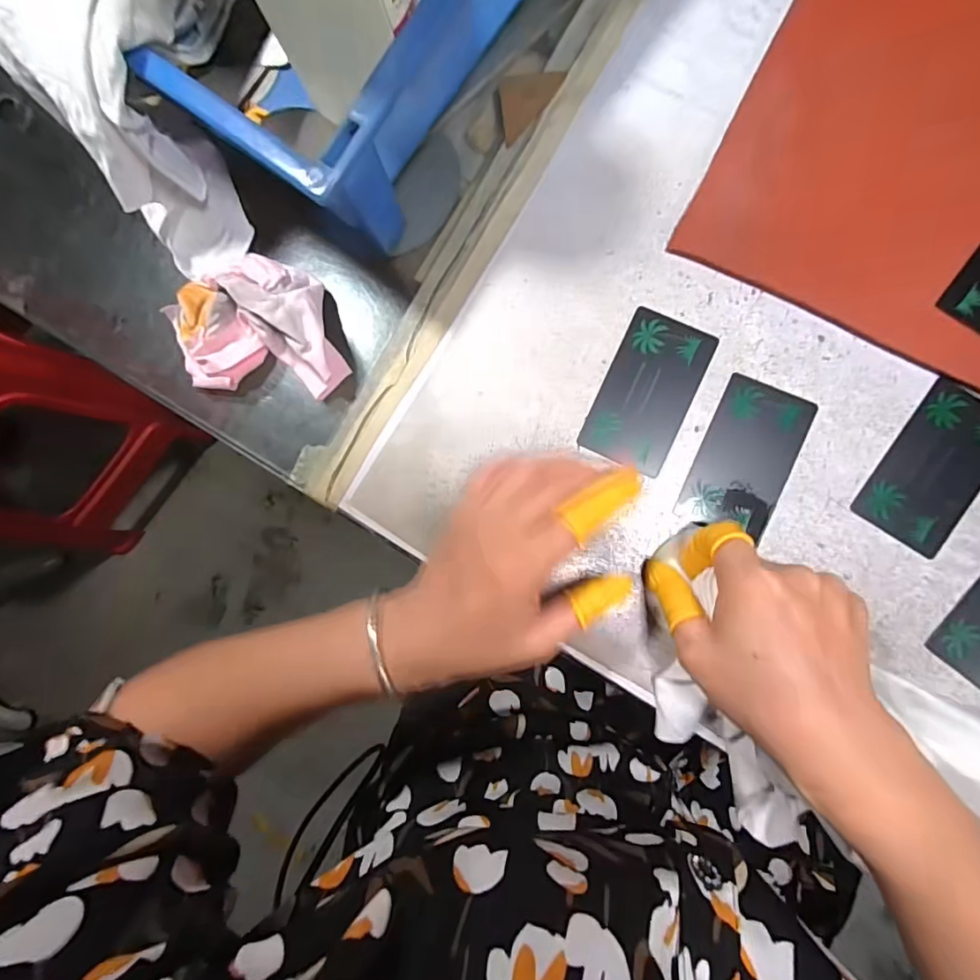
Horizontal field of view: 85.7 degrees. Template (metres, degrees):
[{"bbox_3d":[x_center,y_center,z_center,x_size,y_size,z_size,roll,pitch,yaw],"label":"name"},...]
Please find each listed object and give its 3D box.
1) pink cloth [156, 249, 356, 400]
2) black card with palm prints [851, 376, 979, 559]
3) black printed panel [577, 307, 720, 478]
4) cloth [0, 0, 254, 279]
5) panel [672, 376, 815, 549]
[{"bbox_3d":[-0.139,-0.098,0.303,0.110,0.039,0.080,6,88,6],"label":"pink cloth"},{"bbox_3d":[0.237,-0.012,0.280,0.048,0.004,0.086,34,91,7],"label":"black card with palm prints"},{"bbox_3d":[0.088,-0.055,0.295,0.048,0.004,0.086,24,90,7],"label":"black printed panel"},{"bbox_3d":[-0.169,-0.213,0.277,0.121,0.109,0.124,-32,84,4],"label":"cloth"},{"bbox_3d":[0.141,-0.018,0.288,0.049,0.004,0.083,23,90,7],"label":"panel"}]

